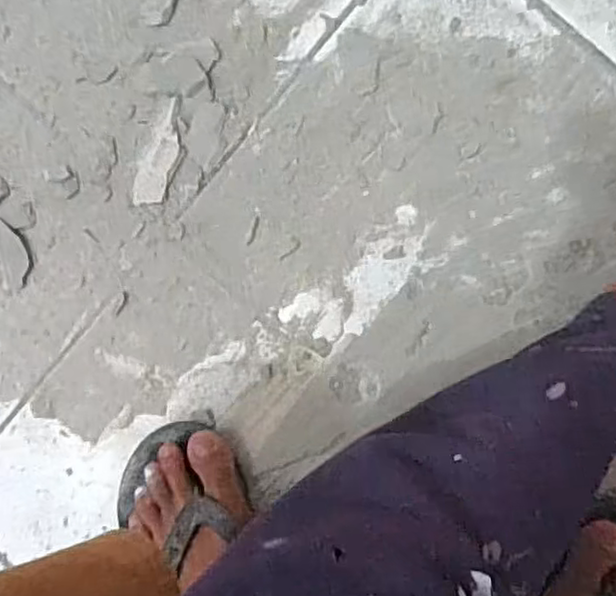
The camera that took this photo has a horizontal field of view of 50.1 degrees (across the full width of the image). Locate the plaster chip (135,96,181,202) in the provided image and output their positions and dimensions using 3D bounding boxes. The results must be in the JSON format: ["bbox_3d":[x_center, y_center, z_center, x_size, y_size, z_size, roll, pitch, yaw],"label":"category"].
[{"bbox_3d":[-0.111,-0.109,0.497,0.024,0.004,0.080,21,97,5],"label":"plaster chip"}]

